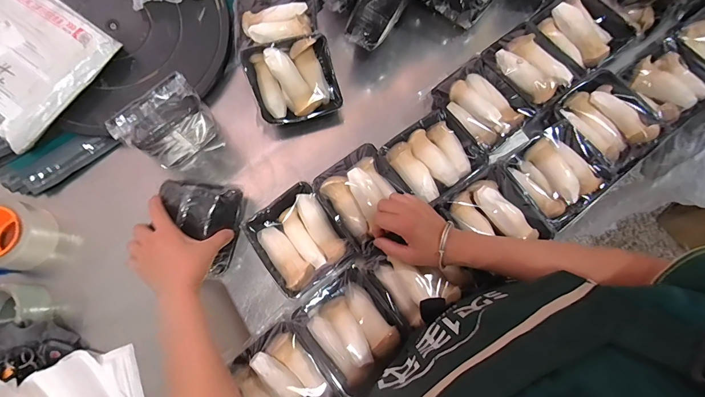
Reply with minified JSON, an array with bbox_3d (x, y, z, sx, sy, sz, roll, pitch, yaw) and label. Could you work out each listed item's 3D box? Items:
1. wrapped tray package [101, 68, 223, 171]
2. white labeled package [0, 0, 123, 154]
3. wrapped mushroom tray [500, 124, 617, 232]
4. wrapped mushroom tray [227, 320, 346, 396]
[{"bbox_3d":[-0.278,-0.109,0.553,0.126,0.137,0.066,-37,78,-9],"label":"wrapped tray package"},{"bbox_3d":[-0.577,-0.258,0.580,0.315,0.035,0.229,36,78,9],"label":"white labeled package"},{"bbox_3d":[0.314,-0.034,0.553,0.142,0.035,0.131,-33,78,-8],"label":"wrapped mushroom tray"},{"bbox_3d":[-0.093,0.254,0.474,0.116,0.037,0.141,-37,78,-9],"label":"wrapped mushroom tray"}]

